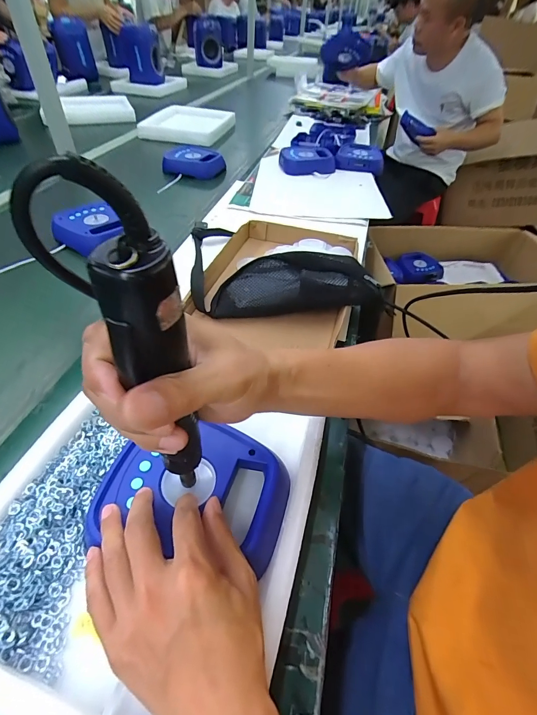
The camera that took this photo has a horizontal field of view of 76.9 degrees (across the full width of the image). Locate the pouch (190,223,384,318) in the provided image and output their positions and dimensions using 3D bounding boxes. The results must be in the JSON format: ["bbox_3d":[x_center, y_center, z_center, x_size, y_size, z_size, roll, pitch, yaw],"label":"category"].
[{"bbox_3d":[0.022,-0.139,0.594,0.326,0.073,0.127,2,47,-2],"label":"pouch"}]

